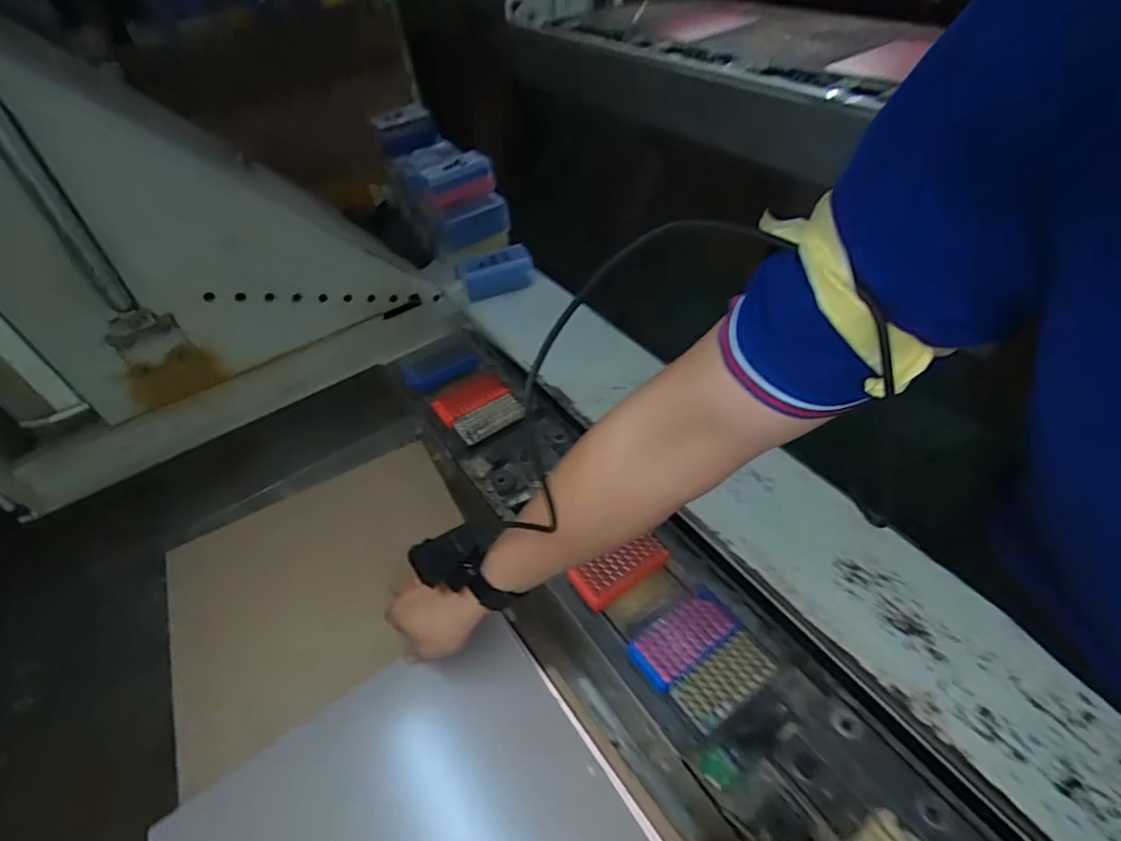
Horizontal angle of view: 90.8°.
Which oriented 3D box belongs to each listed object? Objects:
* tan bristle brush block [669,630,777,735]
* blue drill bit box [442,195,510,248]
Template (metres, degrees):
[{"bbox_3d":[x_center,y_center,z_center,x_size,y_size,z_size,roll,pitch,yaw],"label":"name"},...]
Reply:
[{"bbox_3d":[0.165,0.263,0.559,0.103,0.023,0.049,-28,50,-21],"label":"tan bristle brush block"},{"bbox_3d":[-0.153,-0.366,1.017,0.134,0.059,0.042,-24,48,-17],"label":"blue drill bit box"}]

